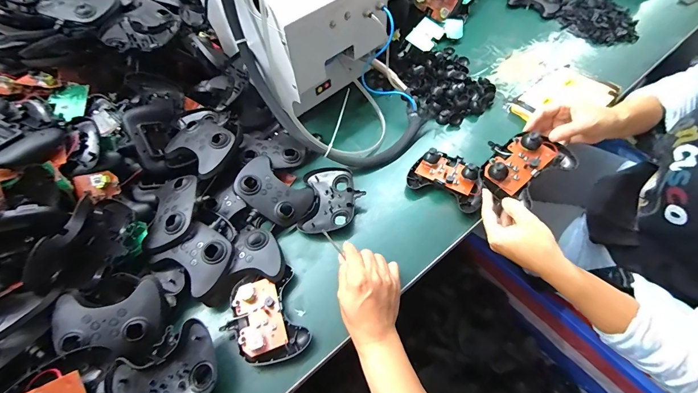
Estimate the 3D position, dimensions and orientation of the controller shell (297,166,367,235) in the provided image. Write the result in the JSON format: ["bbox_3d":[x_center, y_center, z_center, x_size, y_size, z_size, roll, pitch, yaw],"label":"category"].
[{"bbox_3d":[-0.029,0.004,0.522,0.097,0.023,0.127,0,57,4],"label":"controller shell"}]

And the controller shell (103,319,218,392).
[{"bbox_3d":[-0.216,0.220,0.379,0.128,0.041,0.093,-27,59,-13],"label":"controller shell"}]

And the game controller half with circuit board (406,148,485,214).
[{"bbox_3d":[0.165,-0.035,0.525,0.120,0.042,0.092,26,62,19],"label":"game controller half with circuit board"}]

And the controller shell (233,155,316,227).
[{"bbox_3d":[-0.116,-0.007,0.501,0.118,0.019,0.083,36,59,-9],"label":"controller shell"}]

